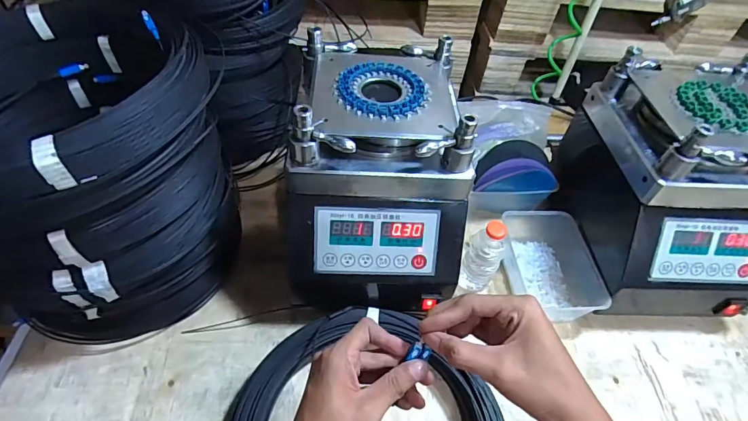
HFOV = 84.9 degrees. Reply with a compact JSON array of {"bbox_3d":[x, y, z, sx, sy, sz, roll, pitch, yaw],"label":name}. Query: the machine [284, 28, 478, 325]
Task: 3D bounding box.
[{"bbox_3d":[0.002,-0.050,0.560,0.208,0.238,0.279,0,50,-5],"label":"machine"}]

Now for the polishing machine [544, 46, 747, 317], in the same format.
[{"bbox_3d":[0.434,-0.026,0.609,0.217,0.281,0.286,1,50,-4],"label":"polishing machine"}]

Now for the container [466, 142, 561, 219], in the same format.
[{"bbox_3d":[0.234,-0.054,0.715,0.147,0.125,0.077,1,50,-4],"label":"container"}]

